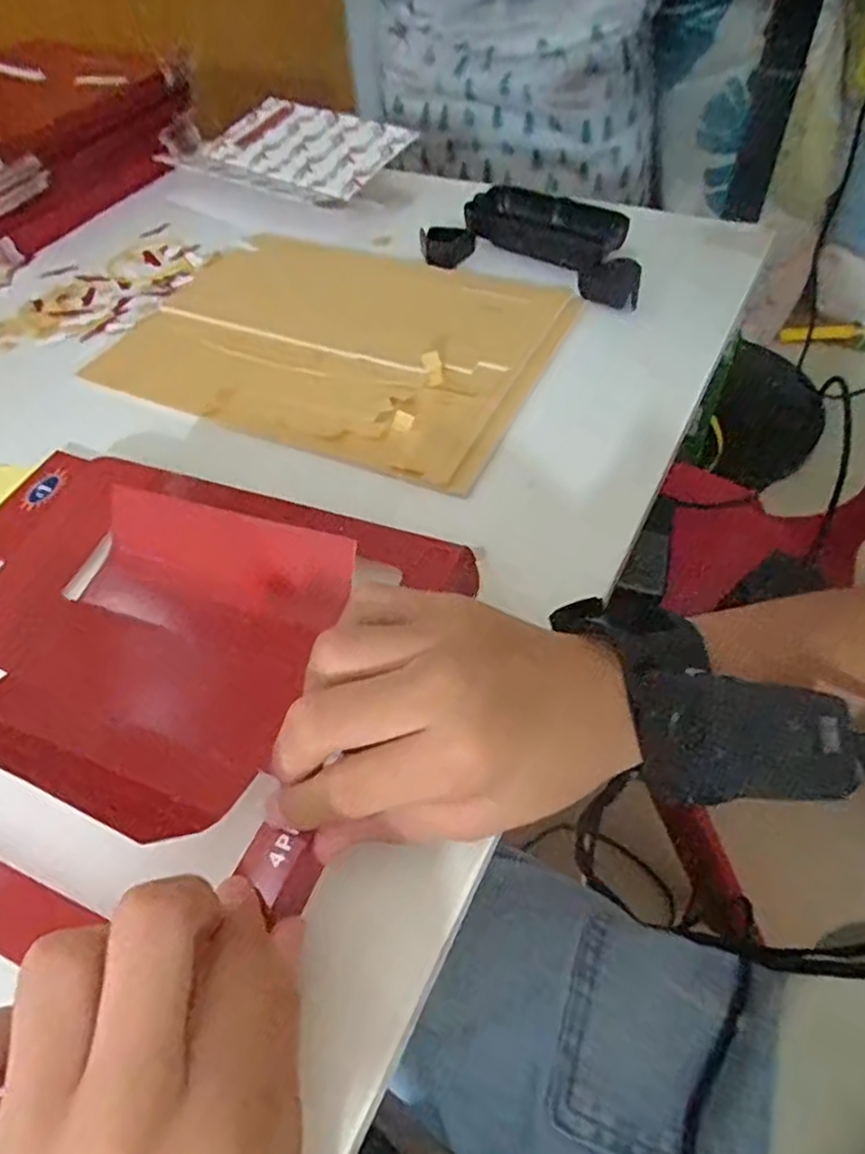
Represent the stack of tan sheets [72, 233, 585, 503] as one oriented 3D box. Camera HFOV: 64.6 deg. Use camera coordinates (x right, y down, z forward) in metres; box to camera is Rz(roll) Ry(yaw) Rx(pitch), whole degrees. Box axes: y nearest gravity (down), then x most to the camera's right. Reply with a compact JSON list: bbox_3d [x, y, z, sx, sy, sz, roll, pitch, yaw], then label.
[{"bbox_3d":[-0.057,-0.155,0.426,0.261,0.014,0.201,21,55,19],"label":"stack of tan sheets"}]

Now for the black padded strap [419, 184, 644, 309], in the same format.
[{"bbox_3d":[0.072,-0.233,0.468,0.156,0.023,0.084,19,55,18],"label":"black padded strap"}]

